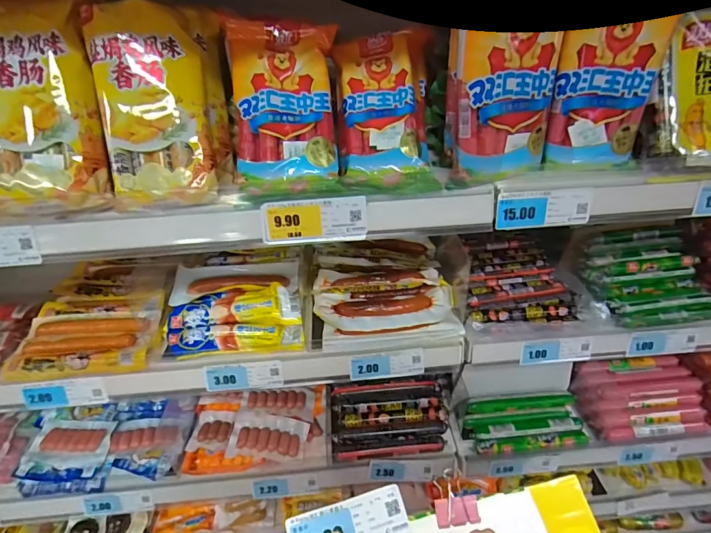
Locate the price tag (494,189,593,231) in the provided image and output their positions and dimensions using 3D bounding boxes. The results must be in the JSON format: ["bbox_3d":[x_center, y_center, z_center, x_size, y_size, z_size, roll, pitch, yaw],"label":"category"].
[{"bbox_3d":[0.193,-0.058,0.416,0.099,0.039,0.005,-3,24,-3],"label":"price tag"}]

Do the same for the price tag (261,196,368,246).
[{"bbox_3d":[-0.040,-0.045,0.402,0.102,0.043,0.004,-3,17,-3],"label":"price tag"}]

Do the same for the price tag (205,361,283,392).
[{"bbox_3d":[-0.146,0.146,0.534,0.099,0.034,0.005,-4,9,-2],"label":"price tag"}]

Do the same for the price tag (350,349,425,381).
[{"bbox_3d":[0.043,0.134,0.544,0.098,0.036,0.004,-6,13,-3],"label":"price tag"}]

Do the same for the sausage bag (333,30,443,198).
[{"bbox_3d":[0.032,-0.166,0.422,0.096,0.029,0.188,-1,76,0],"label":"sausage bag"}]

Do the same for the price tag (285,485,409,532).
[{"bbox_3d":[-0.006,0.218,0.338,0.097,0.009,0.037,-14,68,-6],"label":"price tag"}]

